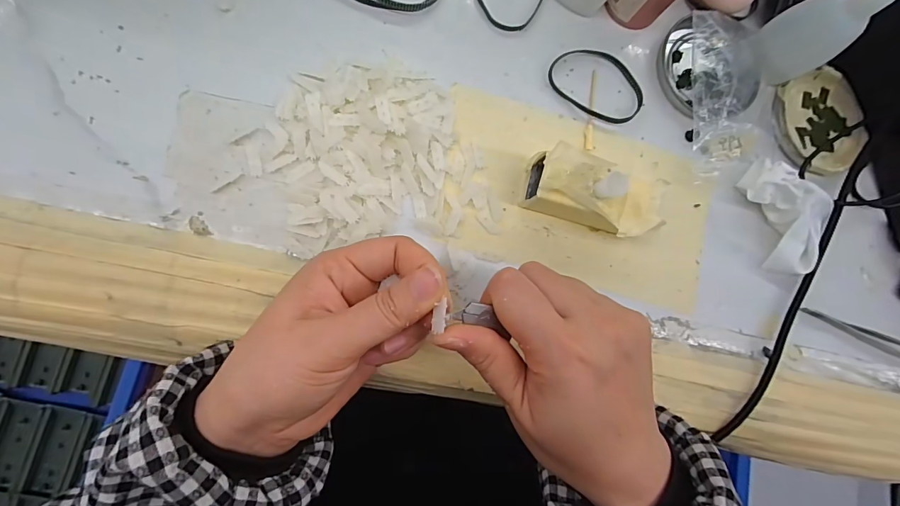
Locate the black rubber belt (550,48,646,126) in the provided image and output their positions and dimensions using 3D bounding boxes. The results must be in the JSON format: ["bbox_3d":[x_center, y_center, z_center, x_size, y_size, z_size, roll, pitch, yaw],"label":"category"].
[{"bbox_3d":[0.106,-0.120,0.279,0.070,0.009,0.048,35,82,-6],"label":"black rubber belt"}]

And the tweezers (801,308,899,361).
[{"bbox_3d":[0.322,0.066,0.299,0.127,0.010,0.013,19,84,-8],"label":"tweezers"}]

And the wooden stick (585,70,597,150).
[{"bbox_3d":[0.100,-0.102,0.279,0.007,0.004,0.059,7,86,-9],"label":"wooden stick"}]

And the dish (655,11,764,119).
[{"bbox_3d":[0.194,-0.135,0.285,0.073,0.019,0.073,0,87,-9],"label":"dish"}]

